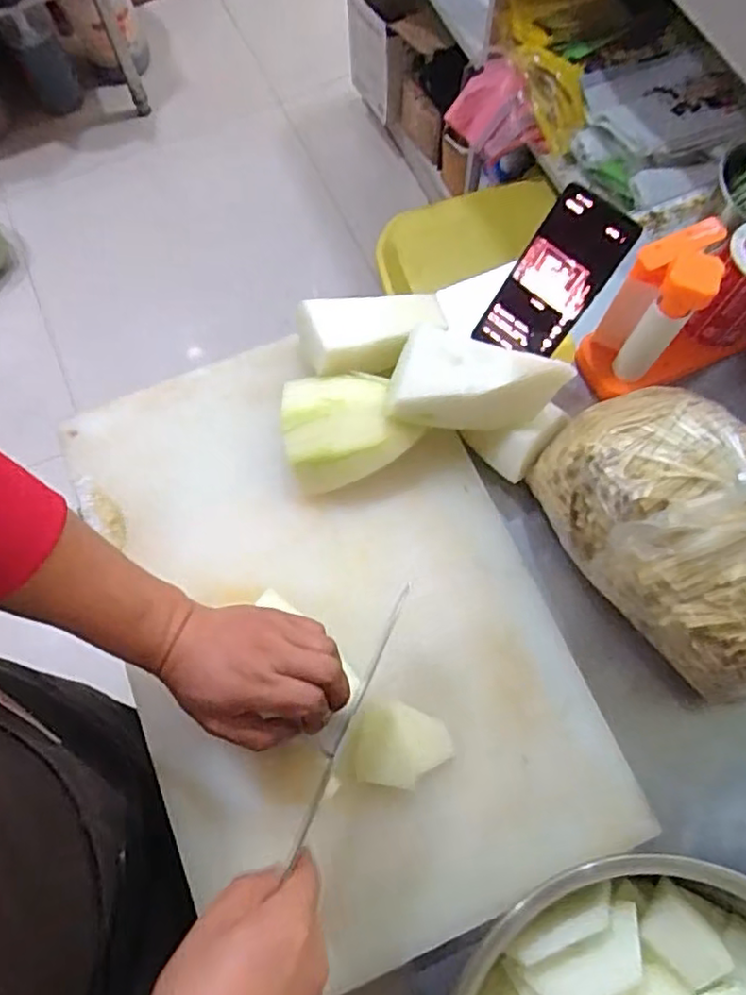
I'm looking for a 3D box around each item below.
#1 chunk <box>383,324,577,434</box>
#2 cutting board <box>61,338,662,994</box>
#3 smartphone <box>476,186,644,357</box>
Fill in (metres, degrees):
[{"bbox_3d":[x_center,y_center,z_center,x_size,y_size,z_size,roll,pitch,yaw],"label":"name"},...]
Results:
[{"bbox_3d":[0.088,-0.109,0.557,0.146,0.050,0.091,3,71,3],"label":"chunk"},{"bbox_3d":[-0.026,0.092,0.558,0.360,0.030,0.507,-22,72,-6],"label":"cutting board"},{"bbox_3d":[0.160,-0.190,0.583,0.073,0.150,0.010,41,34,11],"label":"smartphone"}]

